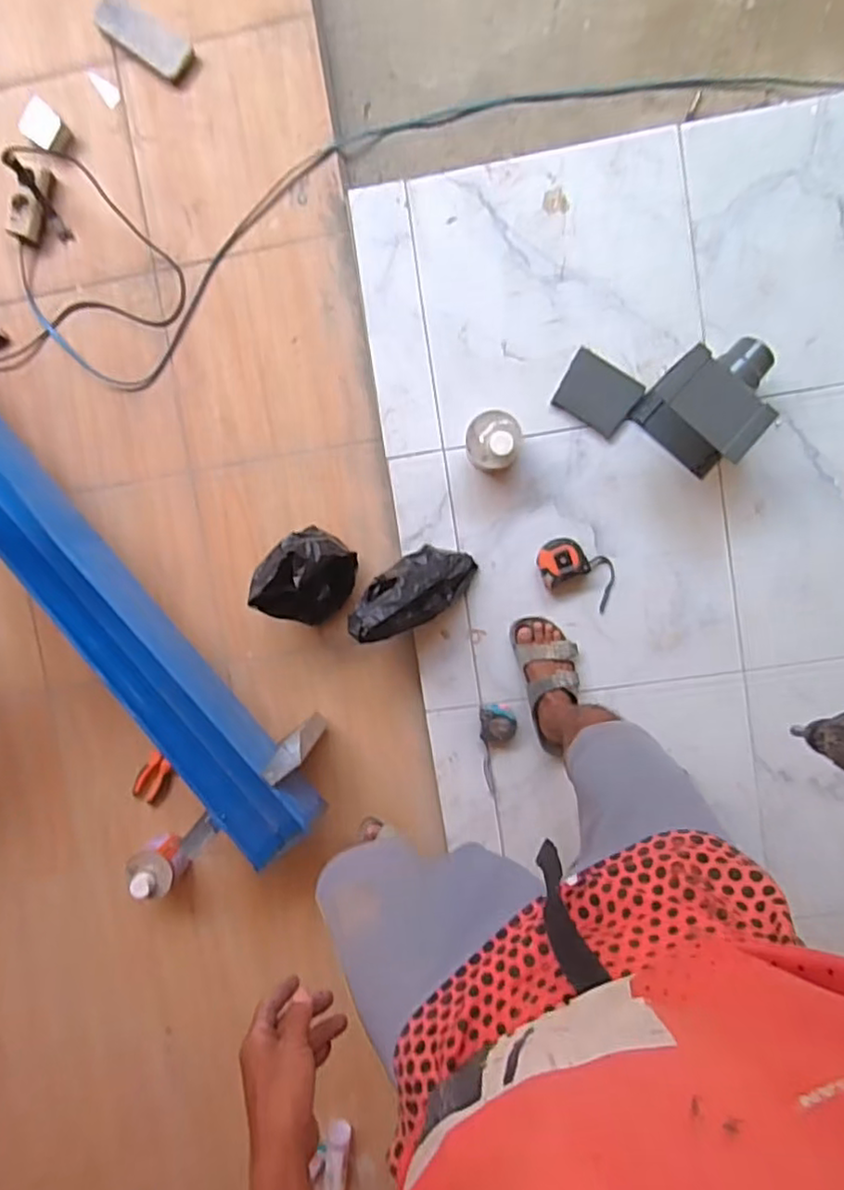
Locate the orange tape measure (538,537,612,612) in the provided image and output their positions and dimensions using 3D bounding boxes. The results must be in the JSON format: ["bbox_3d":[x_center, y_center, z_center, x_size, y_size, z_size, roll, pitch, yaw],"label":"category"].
[{"bbox_3d":[0.294,-0.043,1.232,0.160,0.043,0.106,21,98,3],"label":"orange tape measure"}]

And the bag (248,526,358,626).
[{"bbox_3d":[-0.219,-0.036,1.237,0.159,0.172,0.180,32,98,2],"label":"bag"}]

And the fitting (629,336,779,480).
[{"bbox_3d":[0.518,-0.348,1.125,0.175,0.171,0.212,41,96,1],"label":"fitting"}]

